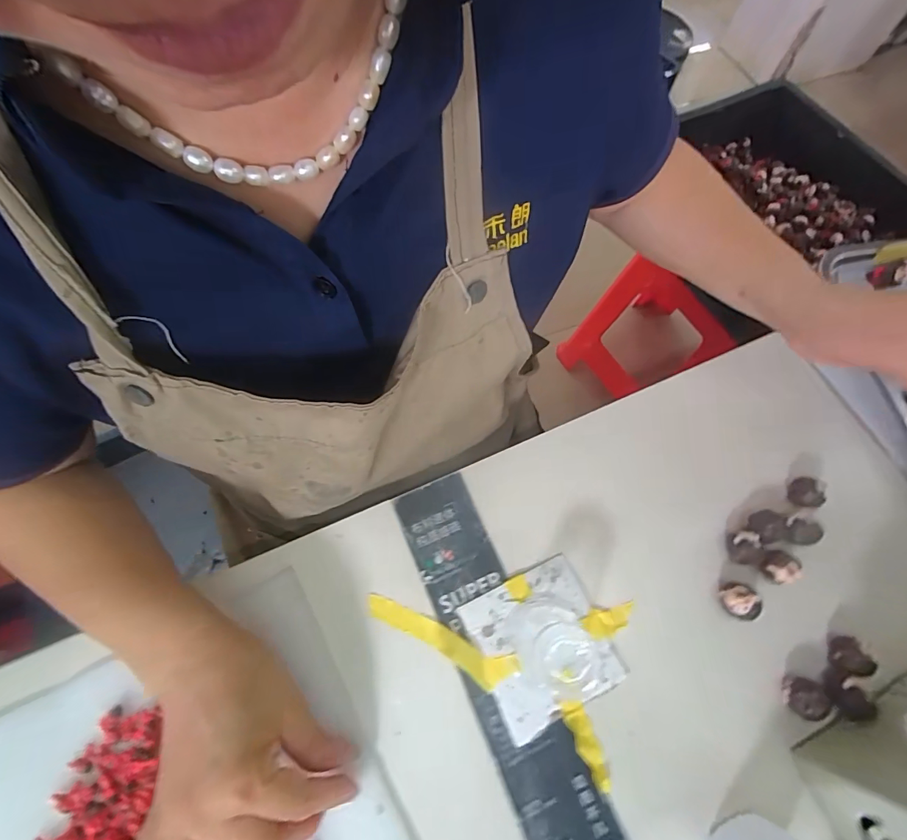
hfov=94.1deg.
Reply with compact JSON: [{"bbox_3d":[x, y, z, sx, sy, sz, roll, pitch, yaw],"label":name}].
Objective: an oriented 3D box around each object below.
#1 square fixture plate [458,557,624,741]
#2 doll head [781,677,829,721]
[{"bbox_3d":[0.062,0.157,0.296,0.088,0.013,0.090,-23,72,-11],"label":"square fixture plate"},{"bbox_3d":[0.234,0.185,0.281,0.017,0.023,0.023,18,69,4],"label":"doll head"}]

